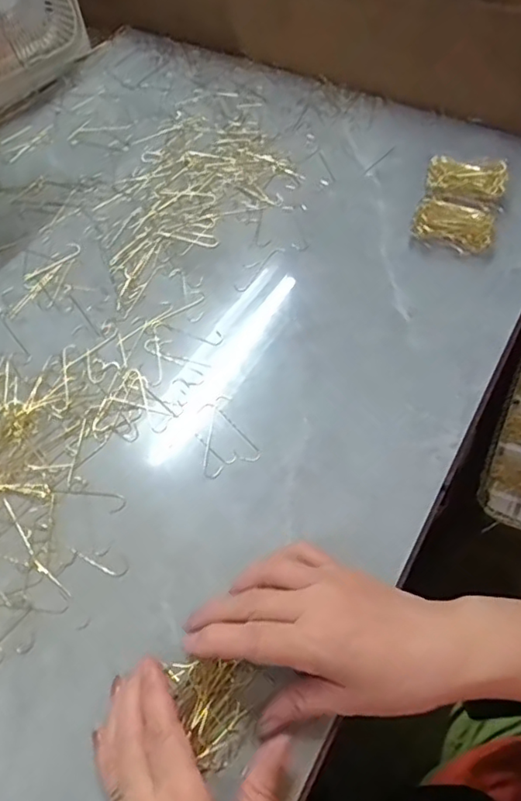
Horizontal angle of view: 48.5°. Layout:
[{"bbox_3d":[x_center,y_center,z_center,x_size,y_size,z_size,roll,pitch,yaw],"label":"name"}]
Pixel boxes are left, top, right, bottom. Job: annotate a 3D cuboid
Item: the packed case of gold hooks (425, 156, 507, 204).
[{"bbox_3d":[0.199,-0.215,0.560,0.072,0.025,0.036,11,60,10],"label":"packed case of gold hooks"}]

